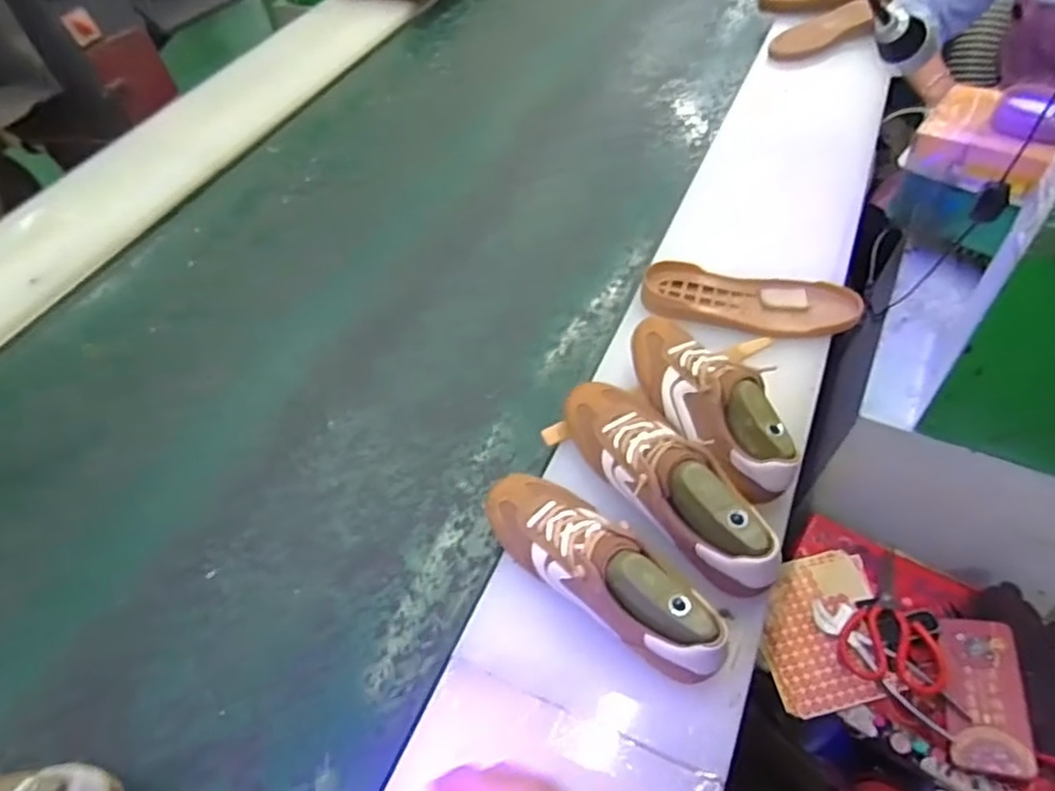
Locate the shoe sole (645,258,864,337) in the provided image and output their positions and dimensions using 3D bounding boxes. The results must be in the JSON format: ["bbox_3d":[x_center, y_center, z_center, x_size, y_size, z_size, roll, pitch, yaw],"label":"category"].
[{"bbox_3d":[0.278,-0.123,0.807,0.255,0.031,0.078,9,53,14],"label":"shoe sole"}]

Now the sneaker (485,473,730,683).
[{"bbox_3d":[0.062,0.140,0.565,0.254,0.077,0.085,35,63,30],"label":"sneaker"}]

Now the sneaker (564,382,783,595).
[{"bbox_3d":[0.138,0.065,0.617,0.095,0.086,0.266,-30,54,-16],"label":"sneaker"}]

